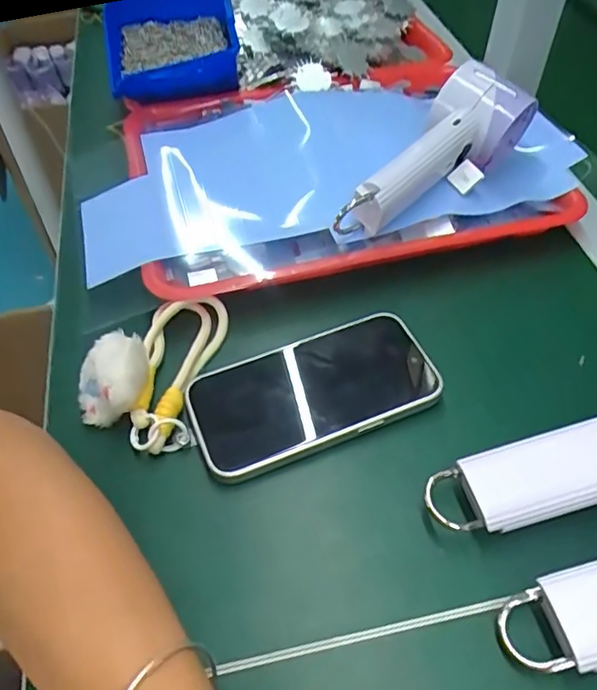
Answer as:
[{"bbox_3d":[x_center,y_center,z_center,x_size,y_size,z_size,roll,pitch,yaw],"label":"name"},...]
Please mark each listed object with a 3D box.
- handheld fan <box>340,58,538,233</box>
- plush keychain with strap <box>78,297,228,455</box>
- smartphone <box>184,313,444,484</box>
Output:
[{"bbox_3d":[0.105,-0.137,0.418,0.060,0.066,0.184,30,57,22],"label":"handheld fan"},{"bbox_3d":[-0.090,0.004,0.345,0.067,0.033,0.104,8,51,7],"label":"plush keychain with strap"},{"bbox_3d":[0.009,0.027,0.348,0.146,0.013,0.071,-18,53,-14],"label":"smartphone"}]

